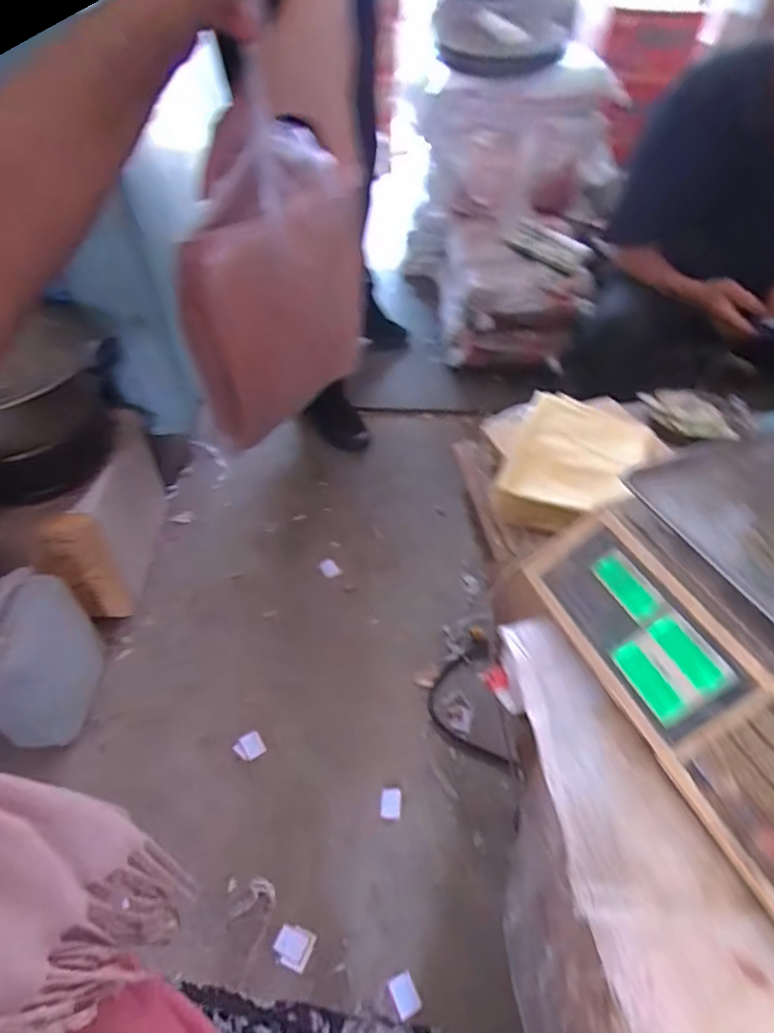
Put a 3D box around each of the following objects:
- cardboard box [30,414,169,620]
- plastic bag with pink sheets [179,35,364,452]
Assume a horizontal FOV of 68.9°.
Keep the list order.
[{"bbox_3d":[-0.515,-0.010,1.071,0.092,0.272,0.330,-2,48,-3],"label":"cardboard box"},{"bbox_3d":[-0.120,-0.219,0.584,0.198,0.331,0.084,-35,62,-22],"label":"plastic bag with pink sheets"}]

